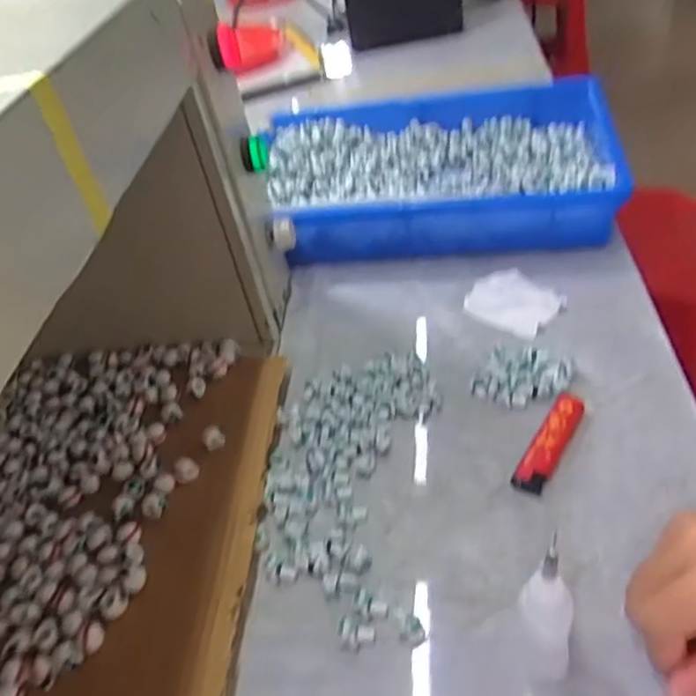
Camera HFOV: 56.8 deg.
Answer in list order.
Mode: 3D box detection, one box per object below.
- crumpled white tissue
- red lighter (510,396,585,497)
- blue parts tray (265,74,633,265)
[{"bbox_3d":[0.134,-0.038,0.520,0.059,0.007,0.067,-35,47,-28],"label":"crumpled white tissue"},{"bbox_3d":[0.129,0.058,0.407,0.019,0.014,0.079,22,49,30],"label":"red lighter"},{"bbox_3d":[0.085,-0.186,0.652,0.337,0.067,0.270,1,41,10],"label":"blue parts tray"}]

